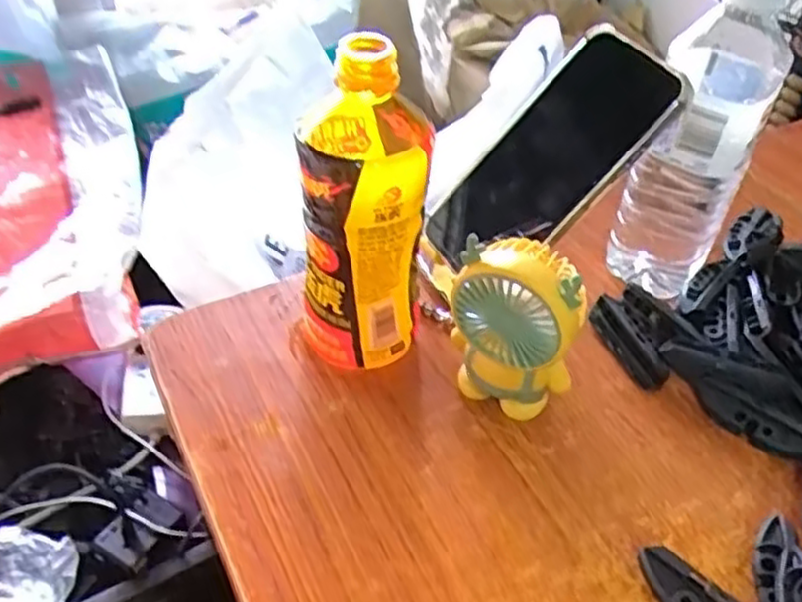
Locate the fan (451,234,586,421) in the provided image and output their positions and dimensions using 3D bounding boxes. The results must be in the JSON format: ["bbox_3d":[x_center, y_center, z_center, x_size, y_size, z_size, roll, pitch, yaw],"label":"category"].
[{"bbox_3d":[0.062,0.017,0.403,0.066,0.108,0.035,24,47,21],"label":"fan"}]

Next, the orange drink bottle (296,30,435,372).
[{"bbox_3d":[-0.020,-0.047,0.405,0.064,0.184,0.073,3,44,1],"label":"orange drink bottle"}]

